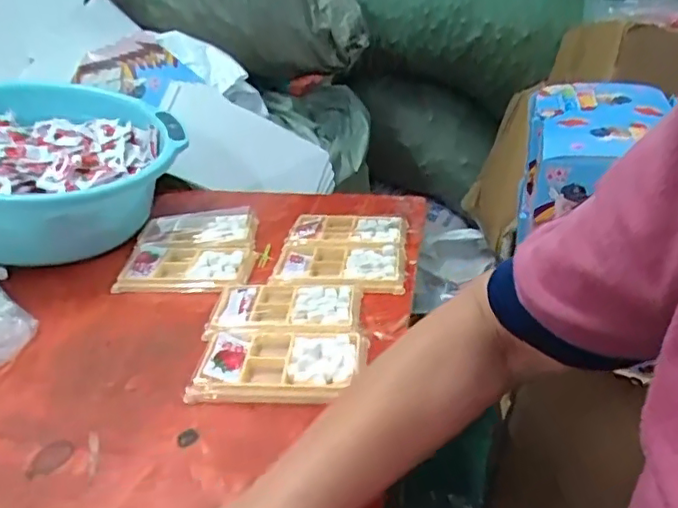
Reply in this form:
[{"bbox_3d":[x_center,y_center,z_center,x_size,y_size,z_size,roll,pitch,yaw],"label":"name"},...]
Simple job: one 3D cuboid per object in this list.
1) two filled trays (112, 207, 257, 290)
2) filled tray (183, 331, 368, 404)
[{"bbox_3d":[-0.161,-0.009,0.647,0.131,0.020,0.163,-2,28,2],"label":"two filled trays"},{"bbox_3d":[-0.051,0.087,0.467,0.141,0.016,0.078,0,28,6],"label":"filled tray"}]

